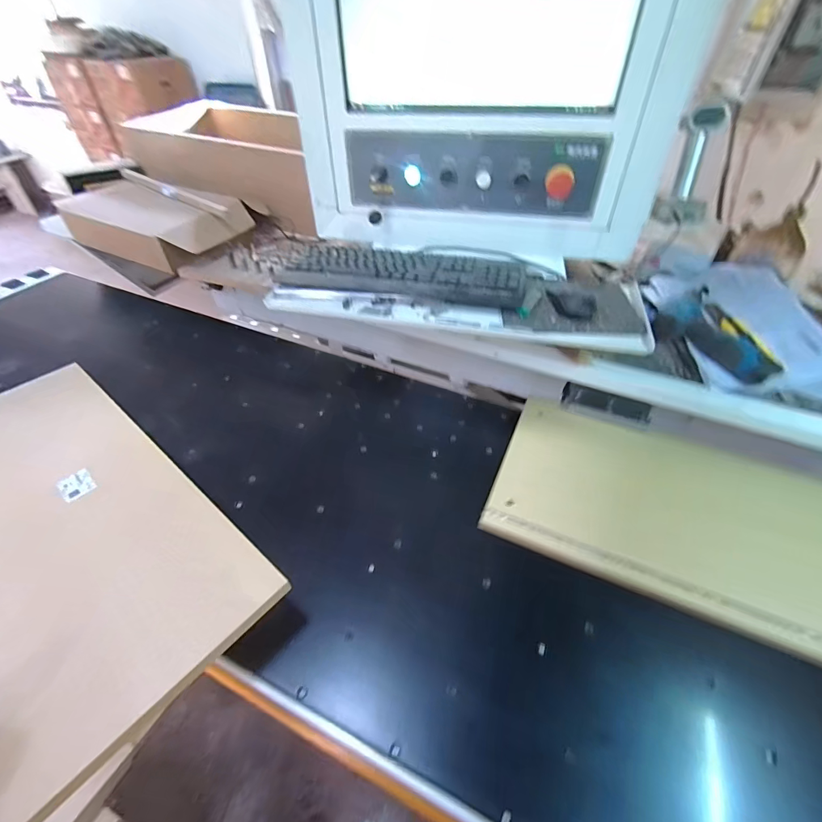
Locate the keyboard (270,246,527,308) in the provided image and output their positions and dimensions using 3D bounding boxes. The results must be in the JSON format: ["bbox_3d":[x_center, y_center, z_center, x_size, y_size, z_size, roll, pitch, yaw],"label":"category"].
[{"bbox_3d":[-0.023,-0.260,0.756,0.457,0.026,0.151,7,45,7],"label":"keyboard"}]

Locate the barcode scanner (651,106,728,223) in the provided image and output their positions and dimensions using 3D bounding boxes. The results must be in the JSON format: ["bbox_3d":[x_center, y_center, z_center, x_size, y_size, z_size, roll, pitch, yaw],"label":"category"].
[{"bbox_3d":[0.491,-0.423,0.703,0.097,0.160,0.086,23,49,22],"label":"barcode scanner"}]

